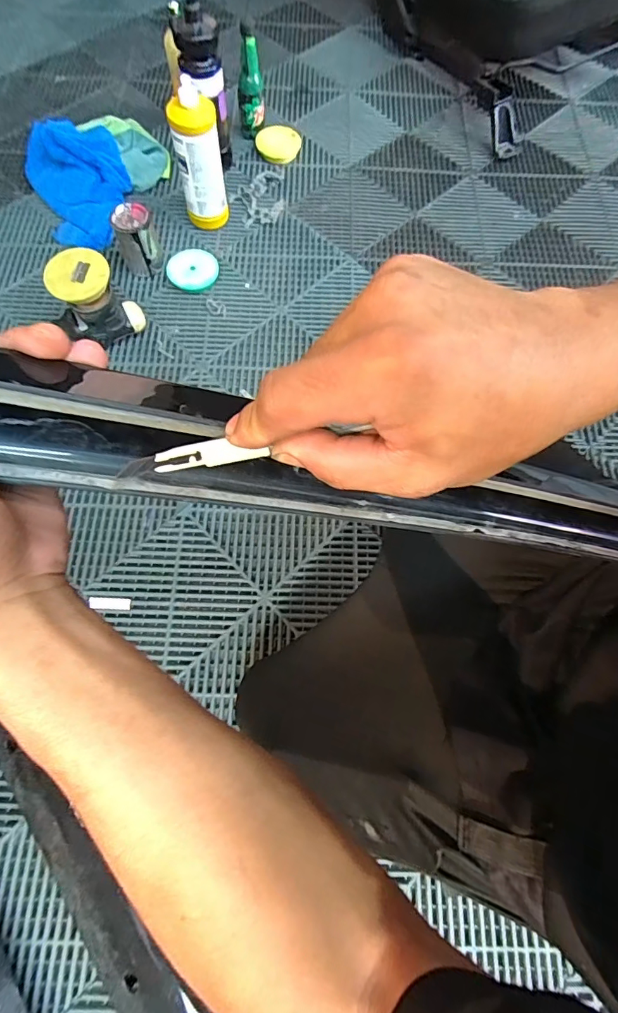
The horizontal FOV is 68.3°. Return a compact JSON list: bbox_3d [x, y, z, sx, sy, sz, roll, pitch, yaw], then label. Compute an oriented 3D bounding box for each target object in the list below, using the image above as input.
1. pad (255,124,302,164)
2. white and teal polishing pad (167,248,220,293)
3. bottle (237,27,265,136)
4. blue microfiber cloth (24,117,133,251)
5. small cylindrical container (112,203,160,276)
[{"bbox_3d":[-0.067,-0.810,1.019,0.099,0.029,0.101,-4,71,-4],"label":"pad"},{"bbox_3d":[-0.227,-0.463,0.898,0.098,0.027,0.081,-18,72,-8],"label":"white and teal polishing pad"},{"bbox_3d":[-0.126,-0.898,0.978,0.054,0.175,0.059,-4,71,-4],"label":"bottle"},{"bbox_3d":[-0.467,-0.669,0.929,0.188,0.092,0.294,-25,73,-10],"label":"blue microfiber cloth"},{"bbox_3d":[-0.326,-0.506,0.872,0.066,0.107,0.068,1,71,-2],"label":"small cylindrical container"}]

